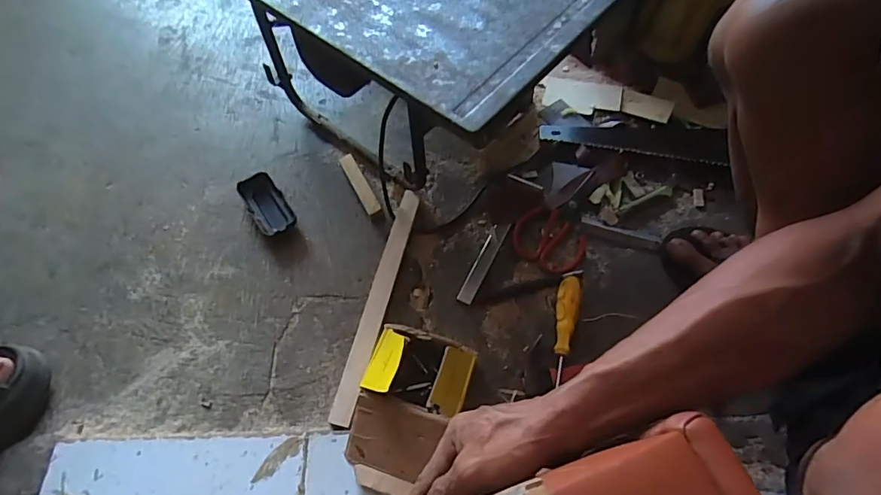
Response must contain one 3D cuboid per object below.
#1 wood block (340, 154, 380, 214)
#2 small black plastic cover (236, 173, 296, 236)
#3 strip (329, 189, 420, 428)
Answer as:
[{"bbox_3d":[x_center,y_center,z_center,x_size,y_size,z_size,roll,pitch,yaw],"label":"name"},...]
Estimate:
[{"bbox_3d":[-0.120,-0.095,0.722,0.022,0.009,0.115,-26,65,-12],"label":"wood block"},{"bbox_3d":[-0.256,-0.064,0.717,0.052,0.020,0.109,-32,66,-14],"label":"small black plastic cover"},{"bbox_3d":[-0.081,0.066,0.641,0.028,0.020,0.322,12,63,8],"label":"strip"}]

